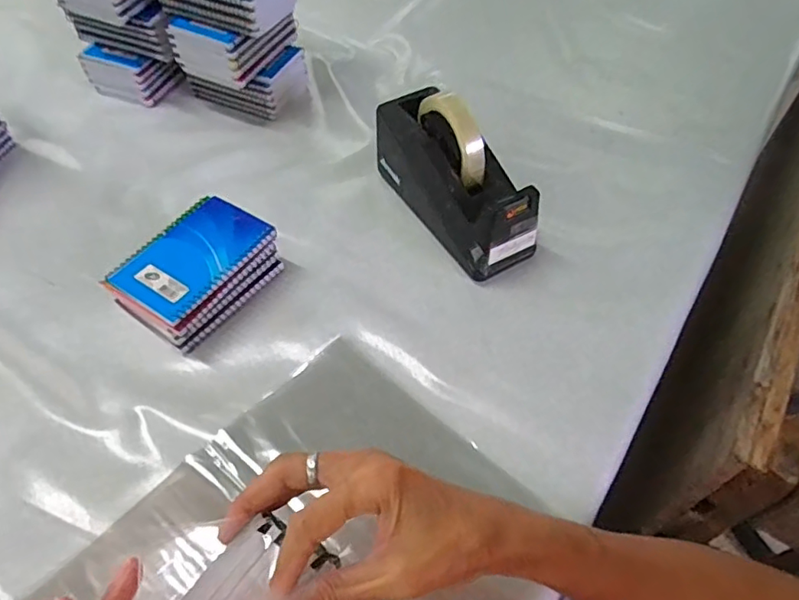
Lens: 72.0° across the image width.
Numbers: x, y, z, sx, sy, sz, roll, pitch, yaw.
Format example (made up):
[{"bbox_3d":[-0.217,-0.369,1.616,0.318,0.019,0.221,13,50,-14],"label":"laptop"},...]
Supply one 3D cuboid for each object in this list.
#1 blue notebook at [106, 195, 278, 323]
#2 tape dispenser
[{"bbox_3d":[-0.190,-0.044,0.507,0.093,0.007,0.130,30,59,19],"label":"blue notebook"},{"bbox_3d":[0.054,-0.127,0.556,0.072,0.122,0.199,-29,60,-20],"label":"tape dispenser"}]

